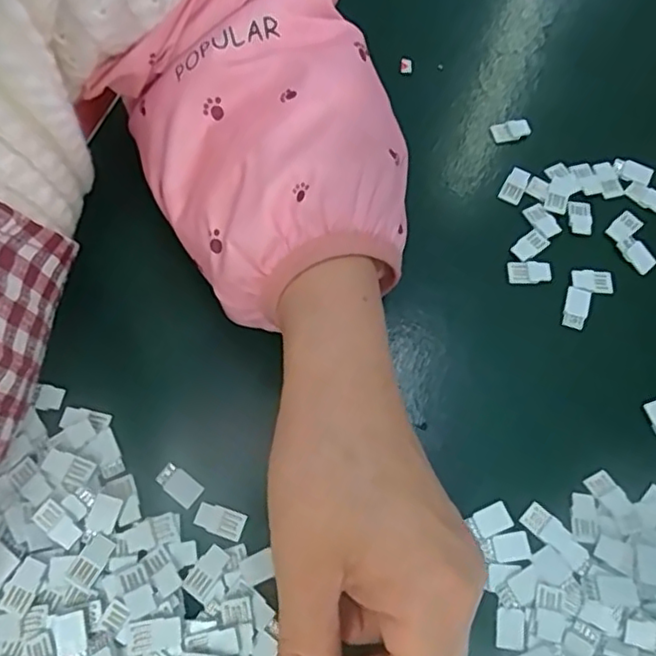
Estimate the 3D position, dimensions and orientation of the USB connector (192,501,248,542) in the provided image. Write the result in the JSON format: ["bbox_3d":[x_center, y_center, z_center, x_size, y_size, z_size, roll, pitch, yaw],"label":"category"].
[{"bbox_3d":[-0.047,0.082,0.268,0.021,0.004,0.011,17,67,6],"label":"USB connector"}]

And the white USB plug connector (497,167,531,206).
[{"bbox_3d":[0.102,-0.078,0.342,0.012,0.004,0.020,28,68,10],"label":"white USB plug connector"}]

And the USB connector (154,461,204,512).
[{"bbox_3d":[-0.065,0.068,0.274,0.021,0.004,0.012,36,70,13],"label":"USB connector"}]

